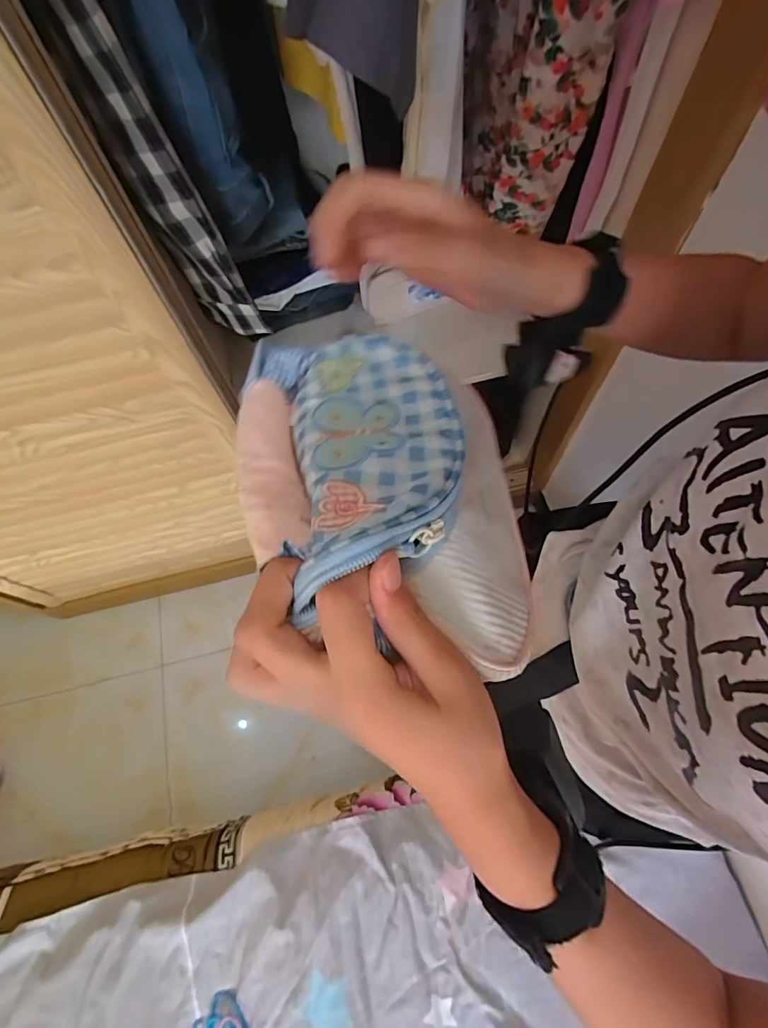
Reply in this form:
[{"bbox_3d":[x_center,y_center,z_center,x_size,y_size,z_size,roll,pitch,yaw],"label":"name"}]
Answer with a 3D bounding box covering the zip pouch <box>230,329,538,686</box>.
[{"bbox_3d":[-0.003,-0.022,0.228,0.135,0.067,0.174,-5,62,-2],"label":"zip pouch"}]

